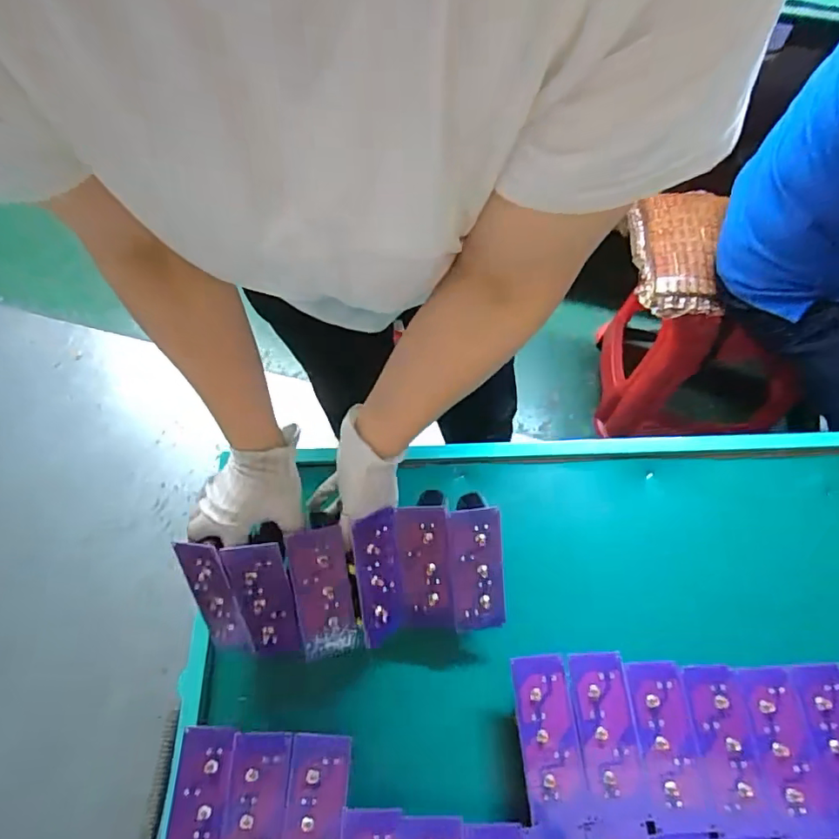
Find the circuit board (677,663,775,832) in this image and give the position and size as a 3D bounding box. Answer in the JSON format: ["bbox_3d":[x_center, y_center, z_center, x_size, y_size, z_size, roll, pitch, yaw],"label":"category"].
[{"bbox_3d":[0.288,0.307,0.503,0.053,0.007,0.134,-1,64,1],"label":"circuit board"}]

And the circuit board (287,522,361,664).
[{"bbox_3d":[-0.096,0.176,0.530,0.057,0.007,0.141,-9,106,-9],"label":"circuit board"}]

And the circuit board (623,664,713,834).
[{"bbox_3d":[0.233,0.304,0.503,0.055,0.005,0.136,-2,64,1],"label":"circuit board"}]

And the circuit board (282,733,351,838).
[{"bbox_3d":[-0.096,0.366,0.483,0.055,0.005,0.137,1,64,2],"label":"circuit board"}]

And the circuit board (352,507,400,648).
[{"bbox_3d":[-0.041,0.162,0.534,0.049,0.137,0.010,-16,21,-38],"label":"circuit board"}]

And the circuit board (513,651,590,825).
[{"bbox_3d":[0.122,0.300,0.505,0.053,0.006,0.136,-4,64,0],"label":"circuit board"}]

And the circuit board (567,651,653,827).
[{"bbox_3d":[0.178,0.298,0.505,0.054,0.005,0.140,-4,64,0],"label":"circuit board"}]

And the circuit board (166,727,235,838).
[{"bbox_3d":[-0.203,0.359,0.484,0.049,0.004,0.134,-1,64,1],"label":"circuit board"}]

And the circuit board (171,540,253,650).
[{"bbox_3d":[-0.203,0.178,0.527,0.054,0.125,0.009,-1,23,19],"label":"circuit board"}]

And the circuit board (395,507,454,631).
[{"bbox_3d":[0.005,0.158,0.553,0.055,0.013,0.138,-4,104,0],"label":"circuit board"}]

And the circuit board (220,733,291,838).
[{"bbox_3d":[-0.151,0.364,0.481,0.054,0.006,0.136,0,64,2],"label":"circuit board"}]

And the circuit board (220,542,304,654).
[{"bbox_3d":[-0.152,0.179,0.520,0.054,0.132,0.006,-7,23,-1],"label":"circuit board"}]

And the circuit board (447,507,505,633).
[{"bbox_3d":[0.059,0.157,0.552,0.053,0.011,0.130,-4,102,0],"label":"circuit board"}]

